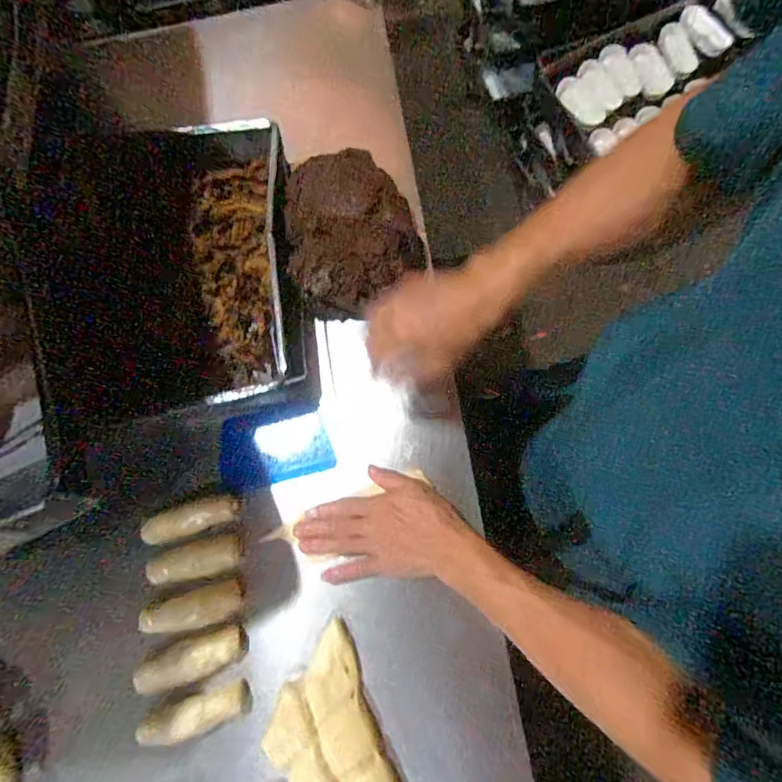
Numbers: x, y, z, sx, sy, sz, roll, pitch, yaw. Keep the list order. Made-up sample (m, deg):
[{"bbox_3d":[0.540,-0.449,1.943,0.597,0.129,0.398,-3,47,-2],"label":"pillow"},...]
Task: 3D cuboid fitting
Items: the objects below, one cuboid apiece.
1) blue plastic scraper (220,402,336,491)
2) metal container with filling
[{"bbox_3d":[-0.133,0.060,0.520,0.123,0.010,0.083,-14,74,1],"label":"blue plastic scraper"},{"bbox_3d":[-0.249,-0.146,0.529,0.260,0.085,0.369,-10,75,-3],"label":"metal container with filling"}]

